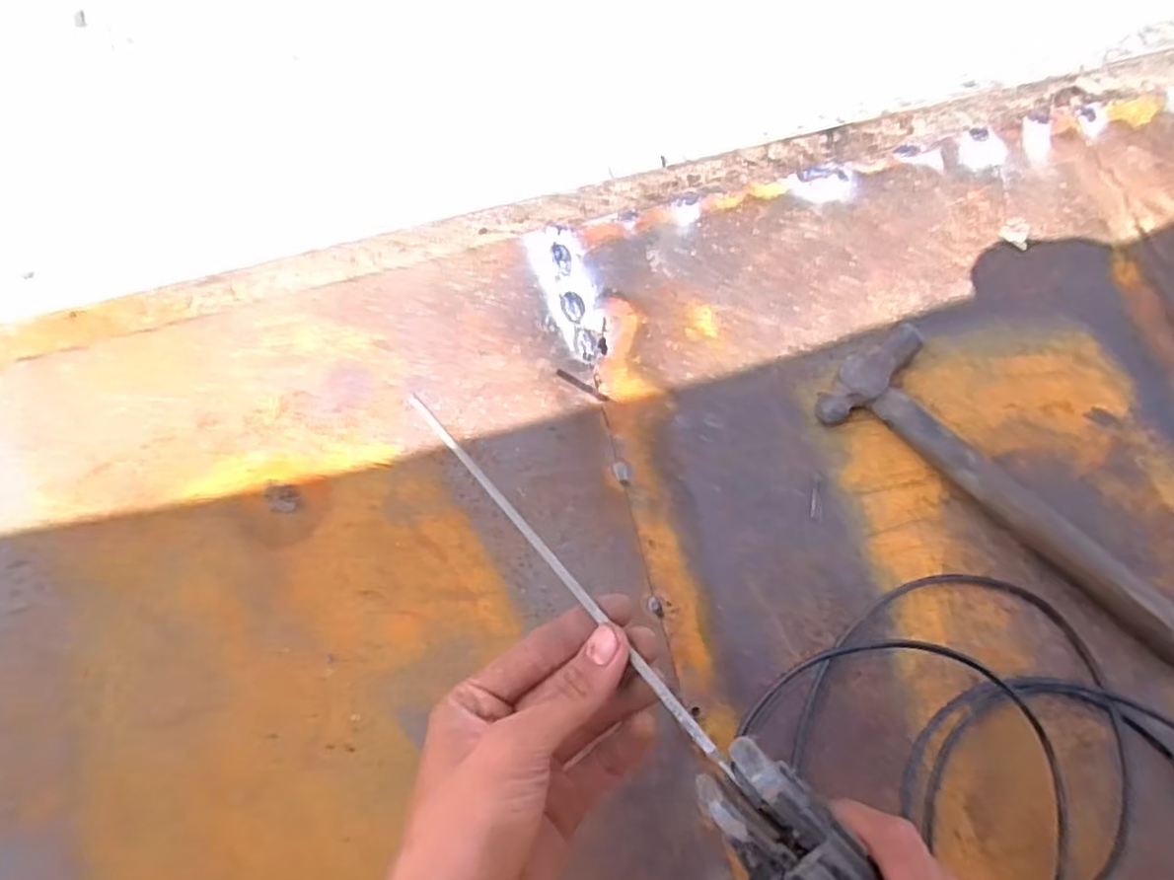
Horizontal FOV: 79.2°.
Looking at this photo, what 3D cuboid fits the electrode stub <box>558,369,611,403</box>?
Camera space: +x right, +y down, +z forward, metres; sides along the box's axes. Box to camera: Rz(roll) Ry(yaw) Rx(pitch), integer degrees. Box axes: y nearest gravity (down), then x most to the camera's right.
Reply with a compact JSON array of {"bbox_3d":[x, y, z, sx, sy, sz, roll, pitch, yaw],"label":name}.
[{"bbox_3d":[-0.003,-0.039,0.502,0.042,0.004,0.006,32,77,9],"label":"electrode stub"}]

